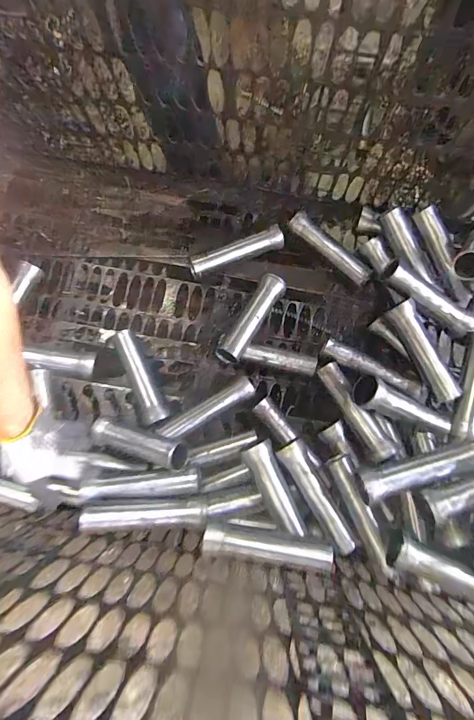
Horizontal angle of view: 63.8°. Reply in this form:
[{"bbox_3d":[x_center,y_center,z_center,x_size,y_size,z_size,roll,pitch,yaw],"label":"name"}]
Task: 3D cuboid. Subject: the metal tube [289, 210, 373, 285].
[{"bbox_3d":[0.185,-0.224,0.756,0.034,0.028,0.192,-43,82,-7],"label":"metal tube"}]

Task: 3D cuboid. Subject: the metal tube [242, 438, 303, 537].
[{"bbox_3d":[0.065,0.214,0.635,0.047,0.038,0.159,-27,80,-4],"label":"metal tube"}]

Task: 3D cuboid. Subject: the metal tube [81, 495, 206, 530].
[{"bbox_3d":[-0.144,0.242,0.601,0.189,0.029,0.041,1,79,-13],"label":"metal tube"}]

